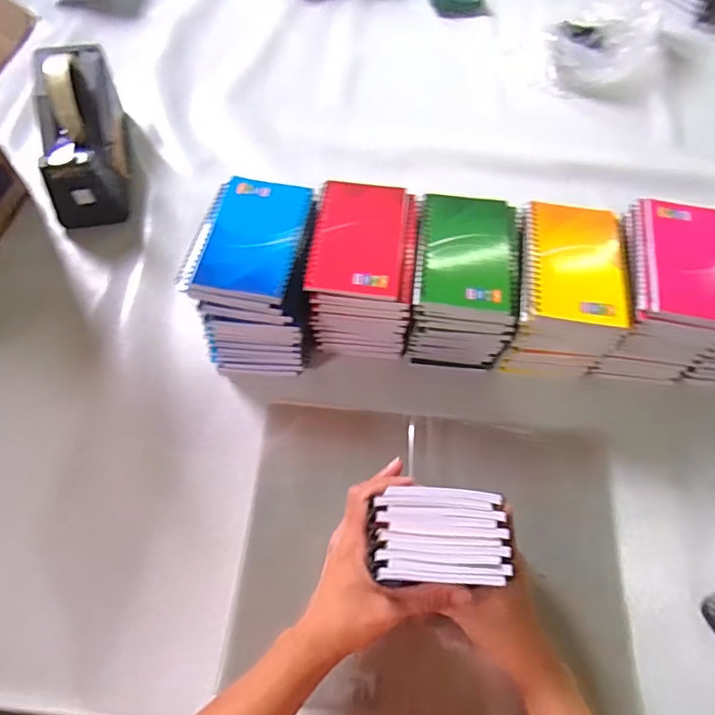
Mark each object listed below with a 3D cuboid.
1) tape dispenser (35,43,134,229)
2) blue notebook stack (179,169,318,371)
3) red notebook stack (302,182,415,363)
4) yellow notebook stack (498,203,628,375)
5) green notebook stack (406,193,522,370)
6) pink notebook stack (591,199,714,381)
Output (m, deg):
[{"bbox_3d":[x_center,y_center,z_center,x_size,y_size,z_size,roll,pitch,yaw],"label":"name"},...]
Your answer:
[{"bbox_3d":[-0.315,-0.264,0.615,0.075,0.122,0.196,-7,65,-6],"label":"tape dispenser"},{"bbox_3d":[-0.100,-0.078,0.533,0.110,0.115,0.153,3,64,-1],"label":"blue notebook stack"},{"bbox_3d":[0.005,-0.082,0.553,0.095,0.122,0.140,7,64,1],"label":"red notebook stack"},{"bbox_3d":[0.195,-0.059,0.537,0.093,0.121,0.138,7,64,1],"label":"yellow notebook stack"},{"bbox_3d":[0.103,-0.072,0.557,0.096,0.128,0.138,5,64,0],"label":"green notebook stack"},{"bbox_3d":[0.299,-0.062,0.538,0.098,0.130,0.136,7,64,1],"label":"pink notebook stack"}]

